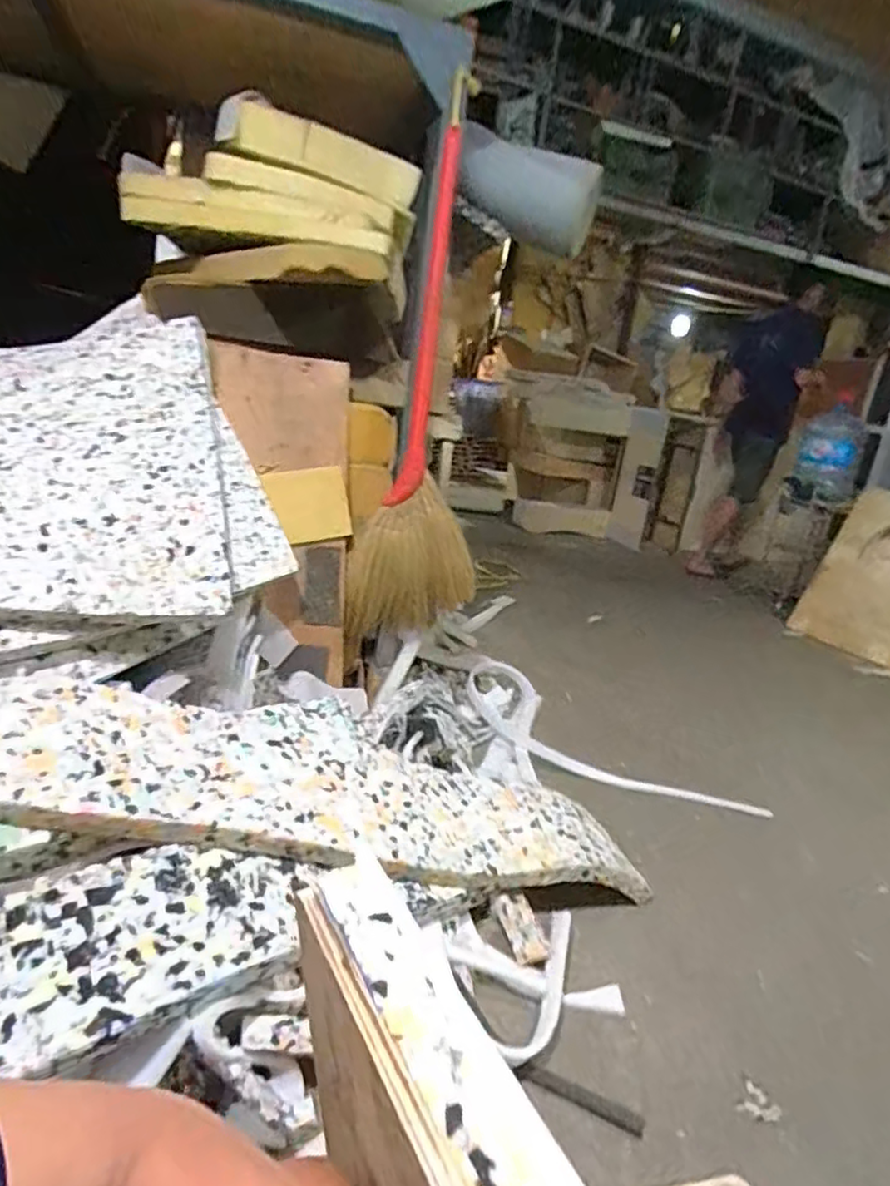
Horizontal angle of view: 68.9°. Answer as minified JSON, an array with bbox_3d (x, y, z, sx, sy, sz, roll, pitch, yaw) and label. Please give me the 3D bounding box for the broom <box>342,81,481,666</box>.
[{"bbox_3d":[-0.026,-0.371,1.341,0.257,1.022,0.199,10,17,3],"label":"broom"}]

